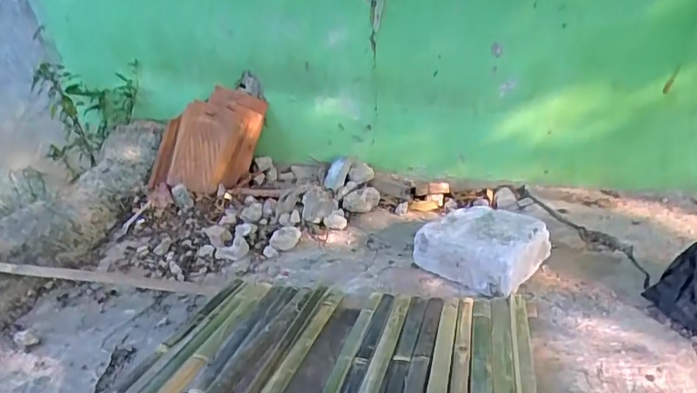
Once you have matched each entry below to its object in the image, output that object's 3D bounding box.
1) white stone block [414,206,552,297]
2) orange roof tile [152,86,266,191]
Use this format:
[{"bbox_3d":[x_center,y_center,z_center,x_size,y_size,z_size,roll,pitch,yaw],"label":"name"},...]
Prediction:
[{"bbox_3d":[0.282,0.099,1.115,0.181,0.105,0.219,-27,32,-35],"label":"white stone block"},{"bbox_3d":[-0.417,-0.163,1.591,0.267,0.339,0.094,17,5,-13],"label":"orange roof tile"}]

